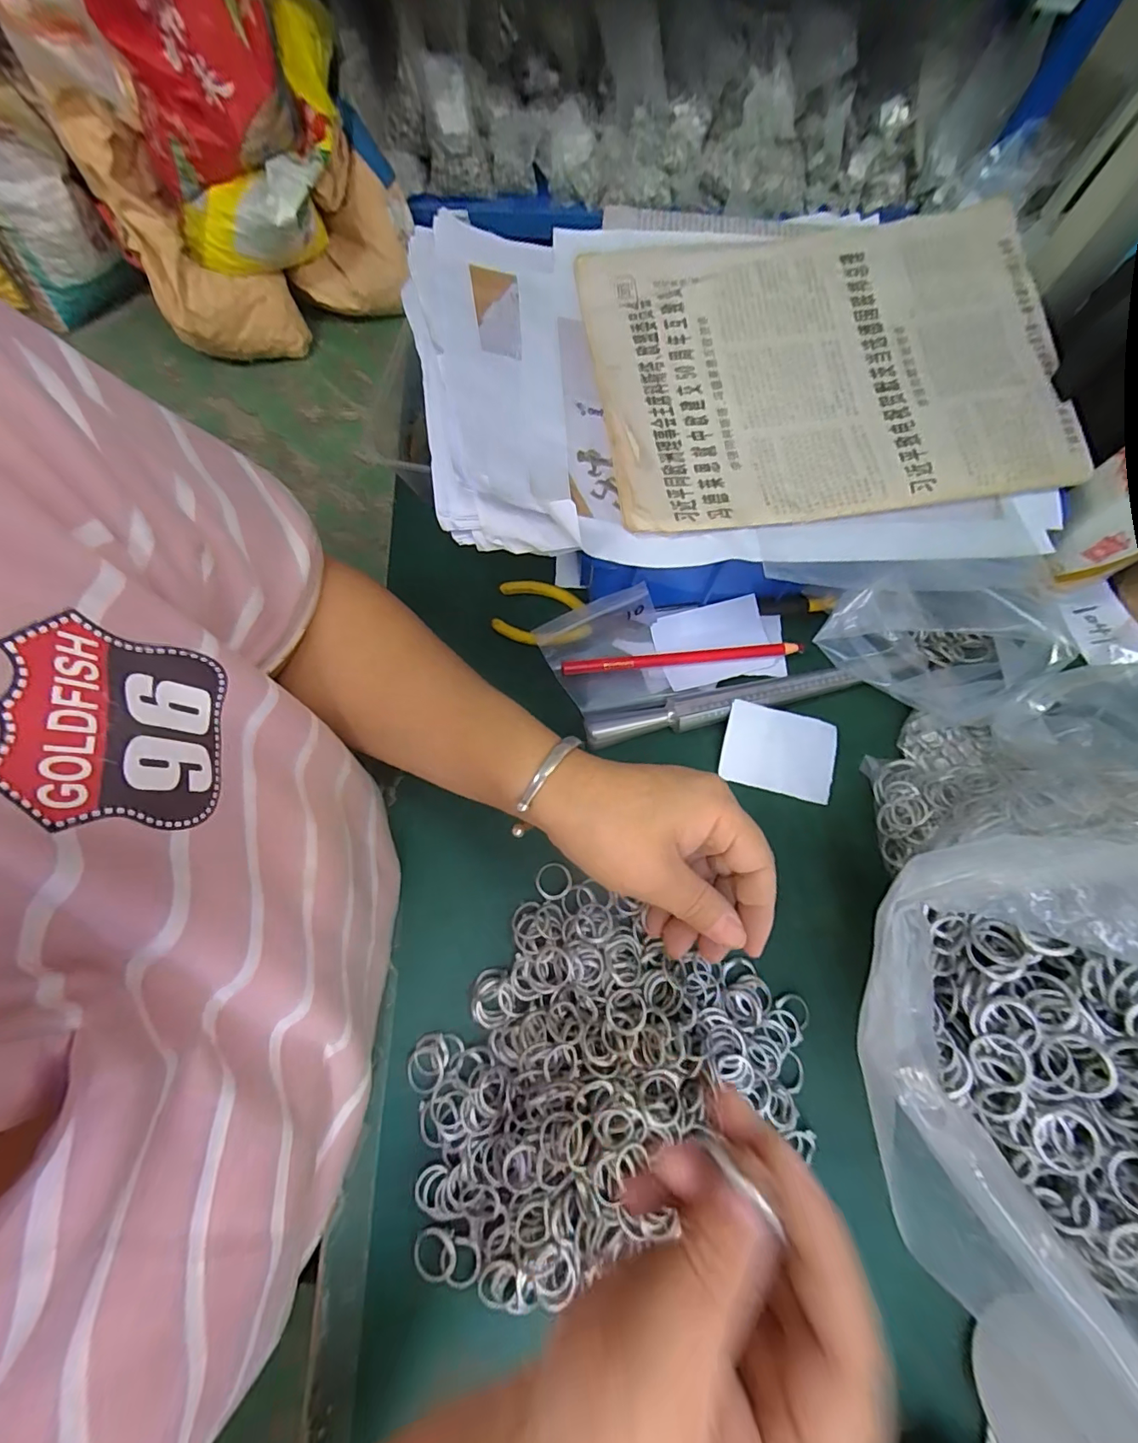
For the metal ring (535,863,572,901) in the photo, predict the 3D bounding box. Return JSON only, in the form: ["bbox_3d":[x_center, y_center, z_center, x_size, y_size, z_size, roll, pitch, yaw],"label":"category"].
[{"bbox_3d":[-0.010,0.098,0.315,0.023,0.004,0.021,0,73,-1],"label":"metal ring"}]

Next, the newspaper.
[{"bbox_3d":[0.148,-0.210,0.300,0.258,0.012,0.188,-7,82,-1],"label":"newspaper"}]

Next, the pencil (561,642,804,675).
[{"bbox_3d":[0.078,-0.043,0.352,0.163,0.004,0.010,-5,104,-2],"label":"pencil"}]

